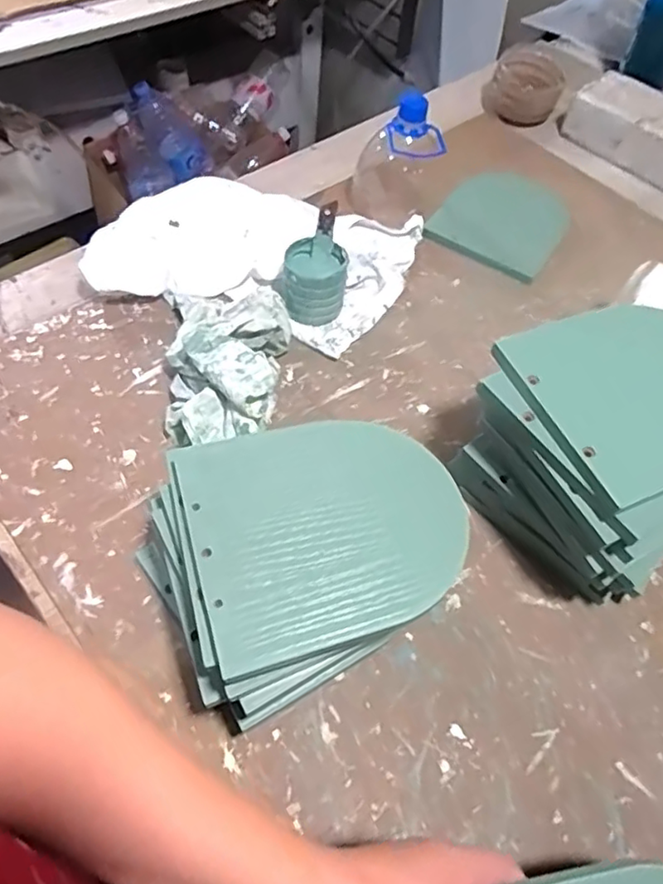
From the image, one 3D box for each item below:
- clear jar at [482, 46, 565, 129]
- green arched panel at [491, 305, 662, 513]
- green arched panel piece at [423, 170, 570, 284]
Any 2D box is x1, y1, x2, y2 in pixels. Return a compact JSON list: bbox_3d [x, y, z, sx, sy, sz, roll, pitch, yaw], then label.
[{"bbox_3d":[0.284,-0.524,0.886,0.114,0.076,0.117,17,58,6],"label":"clear jar"},{"bbox_3d":[0.222,-0.040,0.424,0.159,0.015,0.140,-23,65,-10],"label":"green arched panel"},{"bbox_3d":[0.207,-0.271,0.722,0.141,0.008,0.143,29,74,16],"label":"green arched panel piece"}]

